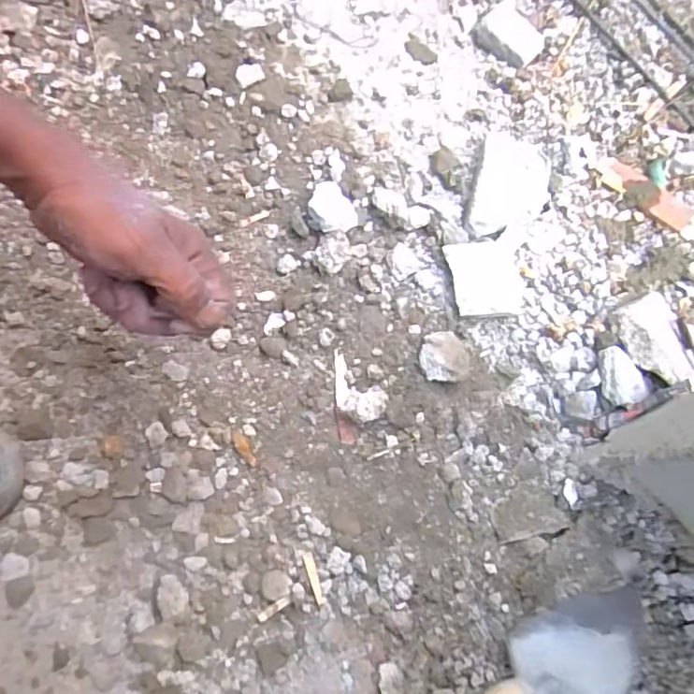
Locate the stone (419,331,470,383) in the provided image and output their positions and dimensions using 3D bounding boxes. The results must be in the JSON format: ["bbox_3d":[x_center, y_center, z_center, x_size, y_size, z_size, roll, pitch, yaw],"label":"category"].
[{"bbox_3d":[0.093,0.010,0.526,0.046,0.021,0.048,2,75,-6],"label":"stone"}]

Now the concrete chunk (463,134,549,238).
[{"bbox_3d":[0.176,-0.170,0.590,0.075,0.029,0.125,17,74,-1],"label":"concrete chunk"}]

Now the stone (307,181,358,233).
[{"bbox_3d":[-0.017,-0.141,0.566,0.042,0.026,0.057,-29,80,-13],"label":"stone"}]

